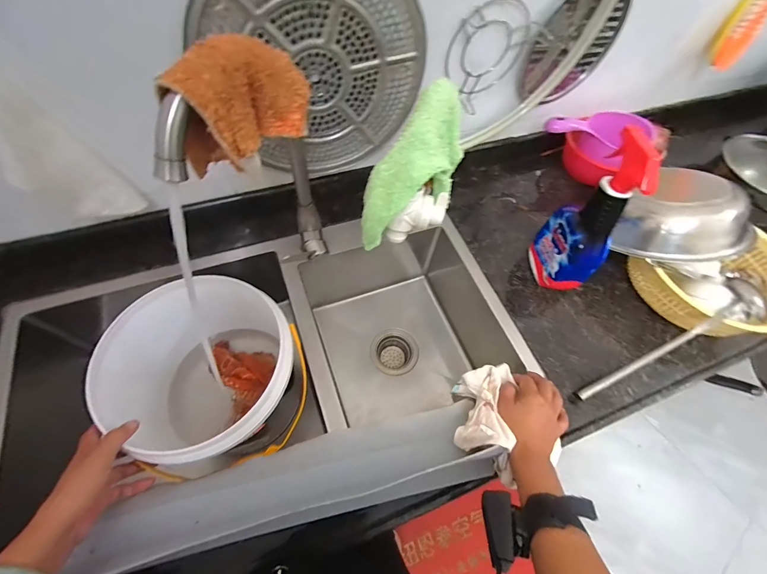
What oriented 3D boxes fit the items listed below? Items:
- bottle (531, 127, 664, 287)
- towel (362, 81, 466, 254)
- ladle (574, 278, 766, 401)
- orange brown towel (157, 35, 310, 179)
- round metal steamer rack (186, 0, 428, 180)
[{"bbox_3d":[0.334,-0.102,0.536,0.070,0.262,0.109,11,60,2],"label":"bottle"},{"bbox_3d":[0.045,-0.145,0.444,0.074,0.107,0.217,37,97,16],"label":"towel"},{"bbox_3d":[0.450,0.093,0.531,0.327,0.035,0.068,-30,66,0],"label":"ladle"},{"bbox_3d":[-0.142,-0.192,0.341,0.051,0.113,0.146,29,62,11],"label":"orange brown towel"},{"bbox_3d":[-0.083,-0.320,0.510,0.296,0.333,0.031,-19,62,1],"label":"round metal steamer rack"}]

